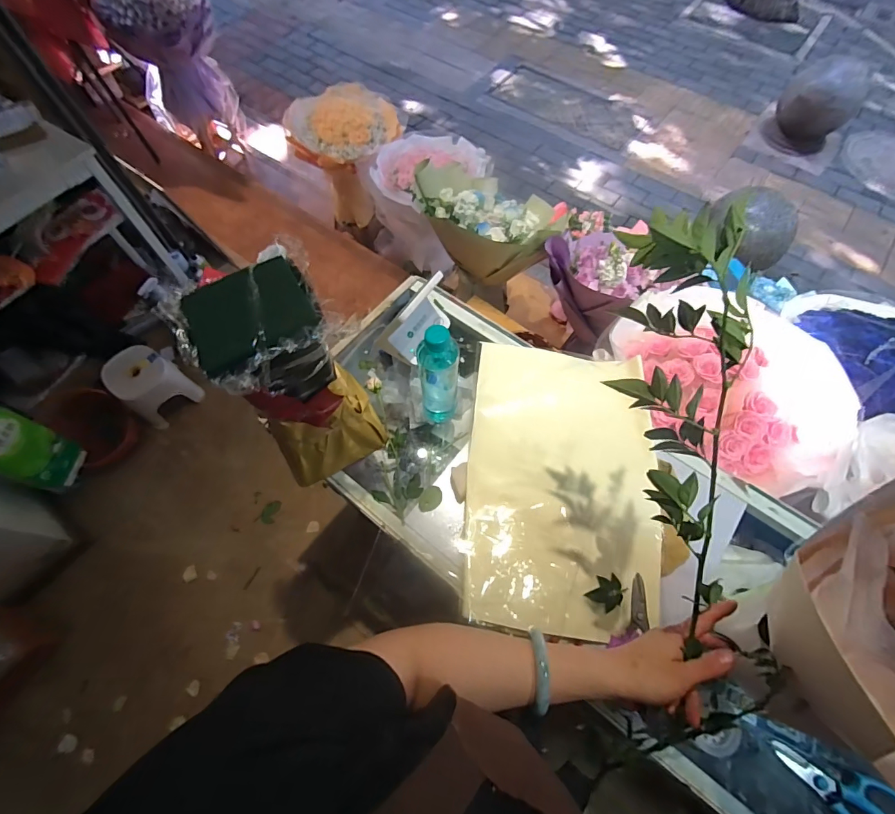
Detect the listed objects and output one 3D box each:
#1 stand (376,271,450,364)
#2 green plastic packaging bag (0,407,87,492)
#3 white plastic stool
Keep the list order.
[{"bbox_3d":[-0.050,-0.150,0.683,0.060,0.122,0.119,33,69,14],"label":"stand"},{"bbox_3d":[-1.270,0.124,1.216,0.100,0.377,0.174,19,66,8],"label":"green plastic packaging bag"},{"bbox_3d":[-1.090,-0.083,1.508,0.217,0.210,0.223,29,68,13],"label":"white plastic stool"}]

